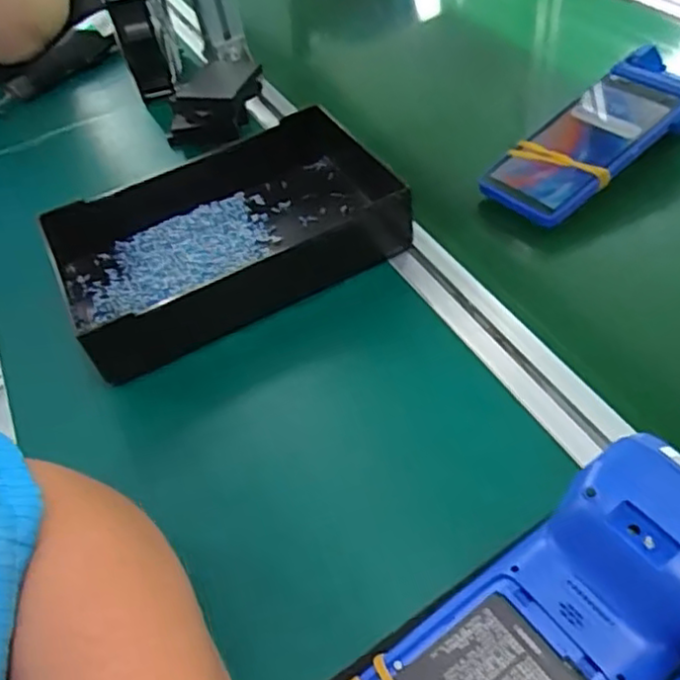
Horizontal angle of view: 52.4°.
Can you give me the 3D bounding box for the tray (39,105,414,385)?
[{"bbox_3d":[-0.084,-0.085,0.544,0.264,0.058,0.160,-27,49,-12],"label":"tray"}]

